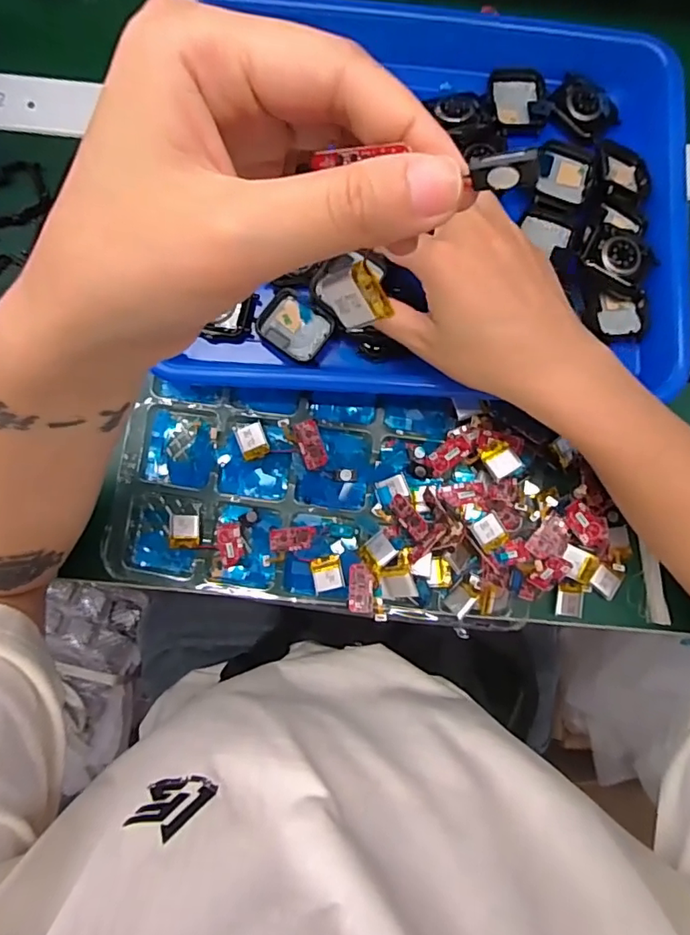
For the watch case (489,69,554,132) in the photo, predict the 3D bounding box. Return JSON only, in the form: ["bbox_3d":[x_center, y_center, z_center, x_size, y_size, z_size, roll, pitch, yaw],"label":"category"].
[{"bbox_3d":[0.113,-0.236,0.348,0.039,0.011,0.040,-3,84,-2],"label":"watch case"}]

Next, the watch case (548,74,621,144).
[{"bbox_3d":[0.156,-0.234,0.349,0.044,0.007,0.034,33,84,2],"label":"watch case"}]

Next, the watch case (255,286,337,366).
[{"bbox_3d":[-0.031,-0.086,0.330,0.044,0.011,0.033,34,84,2],"label":"watch case"}]

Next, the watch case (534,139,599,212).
[{"bbox_3d":[0.138,-0.182,0.336,0.036,0.013,0.043,12,84,0],"label":"watch case"}]

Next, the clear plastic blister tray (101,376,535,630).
[{"bbox_3d":[-0.012,0.020,0.330,0.252,0.031,0.131,6,84,-1],"label":"clear plastic blister tray"}]

